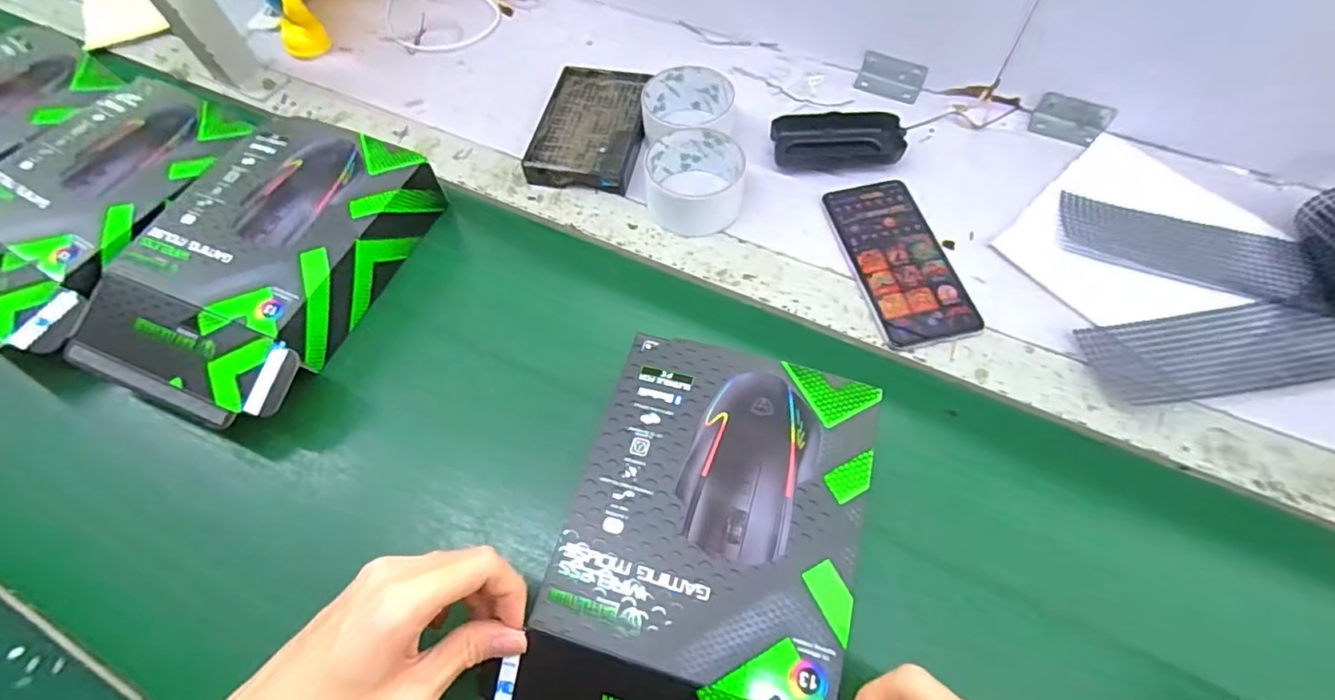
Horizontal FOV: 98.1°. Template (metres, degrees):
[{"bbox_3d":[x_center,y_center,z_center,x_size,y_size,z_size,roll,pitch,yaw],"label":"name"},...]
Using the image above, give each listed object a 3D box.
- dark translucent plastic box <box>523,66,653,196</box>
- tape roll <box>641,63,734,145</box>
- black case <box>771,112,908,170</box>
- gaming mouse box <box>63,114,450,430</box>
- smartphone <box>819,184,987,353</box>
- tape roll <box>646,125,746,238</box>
[{"bbox_3d":[-0.068,-0.205,0.538,0.094,0.022,0.137,9,62,9],"label":"dark translucent plastic box"},{"bbox_3d":[0.017,-0.216,0.527,0.081,0.041,0.091,34,68,20],"label":"tape roll"},{"bbox_3d":[0.150,-0.186,0.513,0.109,0.020,0.047,2,61,5],"label":"black case"},{"bbox_3d":[-0.307,-0.066,0.451,0.173,0.059,0.248,16,63,13],"label":"gaming mouse box"},{"bbox_3d":[0.182,-0.073,0.462,0.074,0.007,0.154,-12,61,-2],"label":"smartphone"},{"bbox_3d":[0.022,-0.142,0.488,0.080,0.041,0.081,-2,61,3],"label":"tape roll"}]

